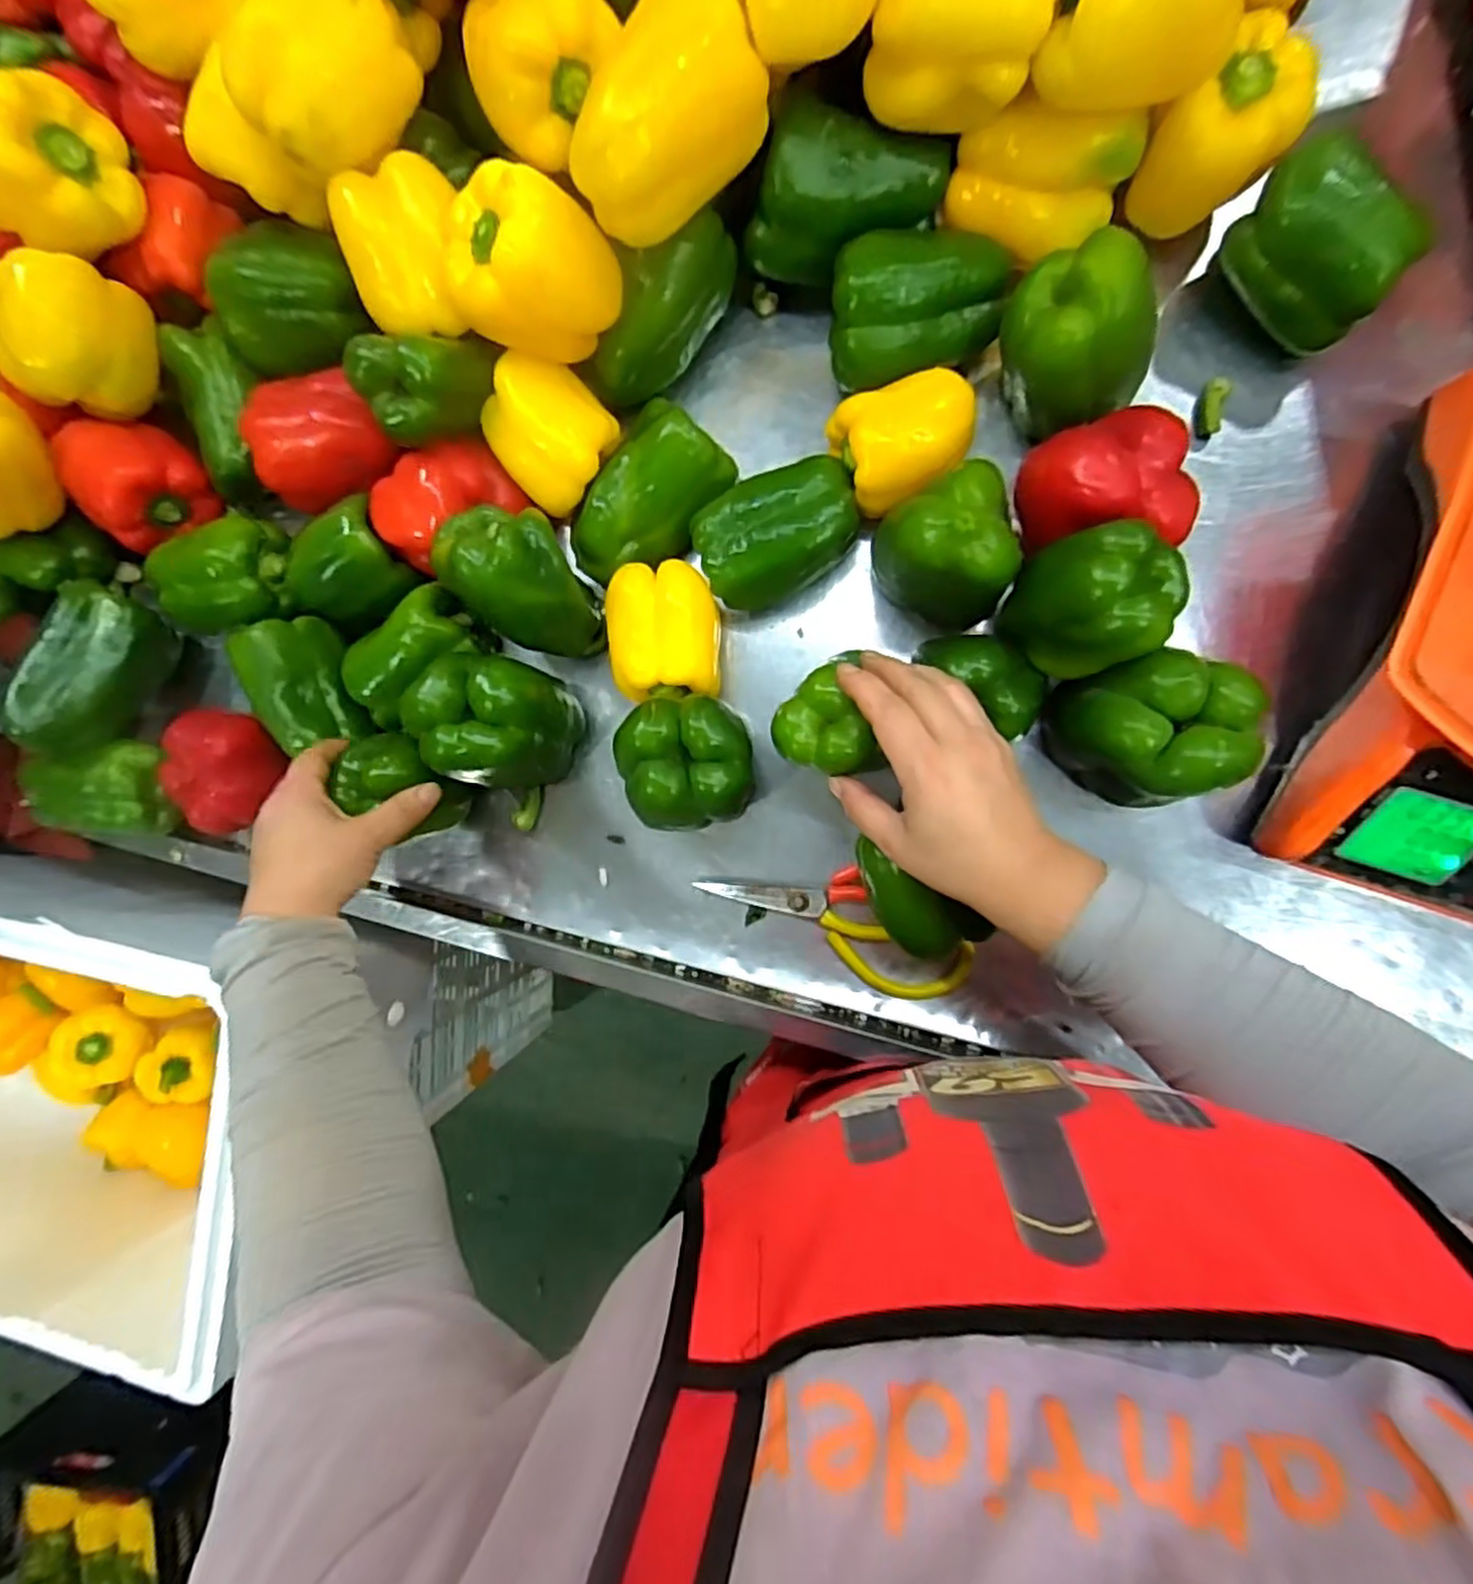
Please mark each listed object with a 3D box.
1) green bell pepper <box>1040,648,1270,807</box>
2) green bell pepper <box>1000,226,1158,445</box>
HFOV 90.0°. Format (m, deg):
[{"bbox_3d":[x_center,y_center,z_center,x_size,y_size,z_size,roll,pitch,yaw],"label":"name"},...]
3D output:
[{"bbox_3d":[0.240,-0.037,0.433,0.084,0.106,0.082,0,93,9],"label":"green bell pepper"},{"bbox_3d":[0.195,-0.265,0.434,0.080,0.093,0.090,-34,87,9],"label":"green bell pepper"}]

